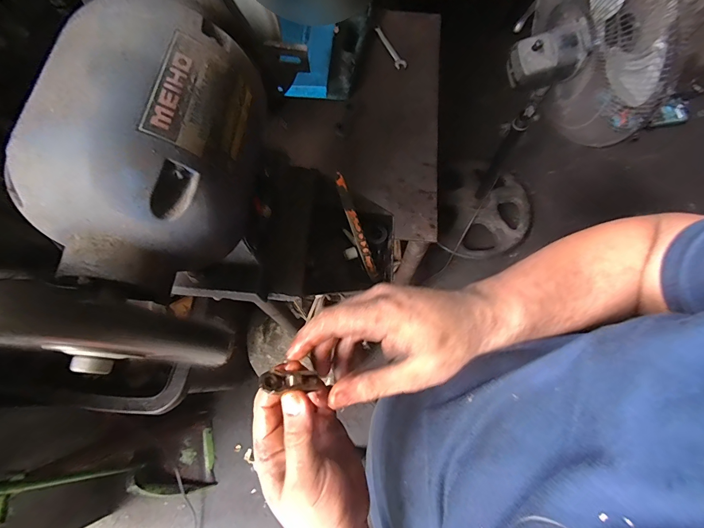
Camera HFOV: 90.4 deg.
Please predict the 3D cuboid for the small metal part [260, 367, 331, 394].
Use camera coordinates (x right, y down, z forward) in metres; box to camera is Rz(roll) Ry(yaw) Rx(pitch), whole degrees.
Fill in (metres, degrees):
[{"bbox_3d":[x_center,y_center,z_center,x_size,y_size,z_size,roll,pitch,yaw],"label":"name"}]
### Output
[{"bbox_3d":[-0.041,0.085,0.253,0.049,0.009,0.015,11,69,-22],"label":"small metal part"}]

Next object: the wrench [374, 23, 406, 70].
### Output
[{"bbox_3d":[0.090,-0.513,0.831,0.025,0.010,0.144,-23,72,-8],"label":"wrench"}]

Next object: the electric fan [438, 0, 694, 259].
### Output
[{"bbox_3d":[0.583,-0.413,1.122,0.383,0.960,0.429,29,73,10],"label":"electric fan"}]

